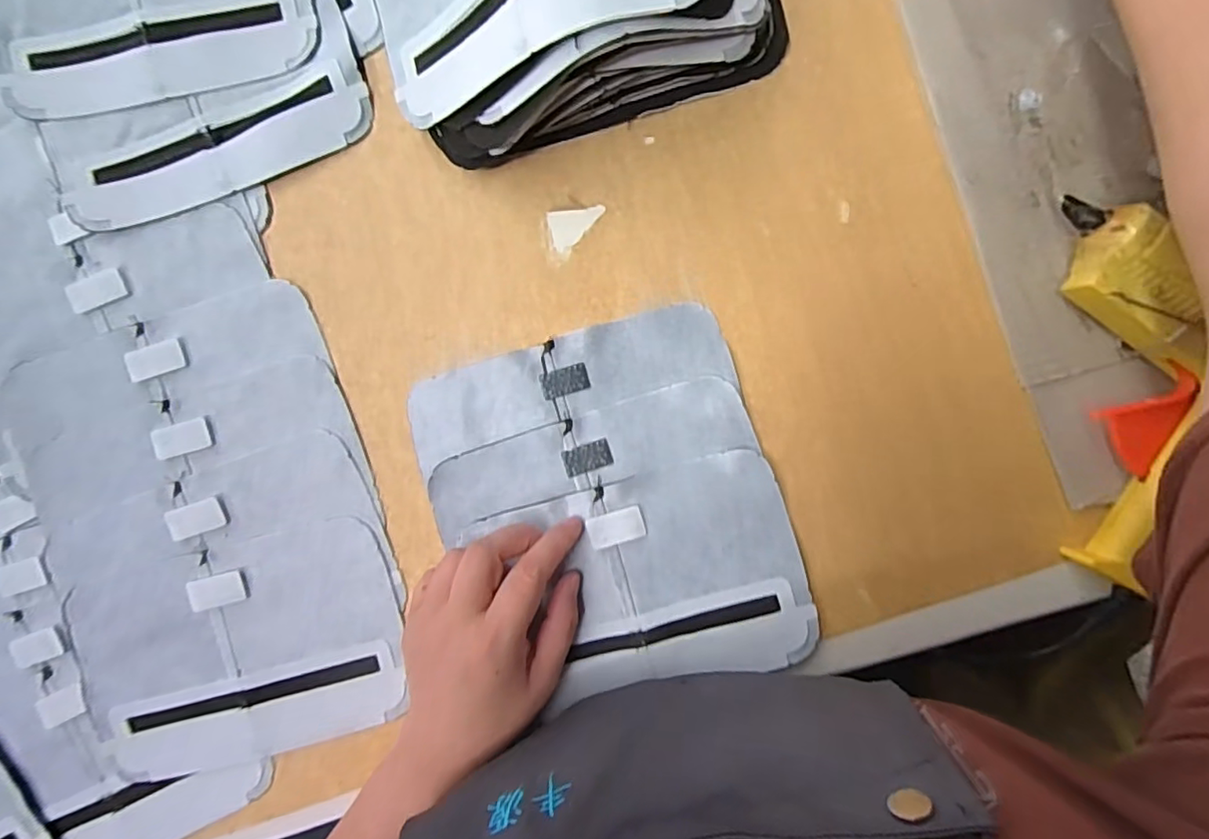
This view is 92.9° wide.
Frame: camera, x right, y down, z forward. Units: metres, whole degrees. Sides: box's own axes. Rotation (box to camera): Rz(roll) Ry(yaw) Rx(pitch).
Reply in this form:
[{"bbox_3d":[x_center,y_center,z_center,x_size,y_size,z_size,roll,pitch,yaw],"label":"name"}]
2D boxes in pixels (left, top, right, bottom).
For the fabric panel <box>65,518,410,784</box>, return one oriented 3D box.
[{"bbox_3d":[-0.219,0.140,0.344,0.189,0.007,0.128,-14,89,2],"label":"fabric panel"}]

